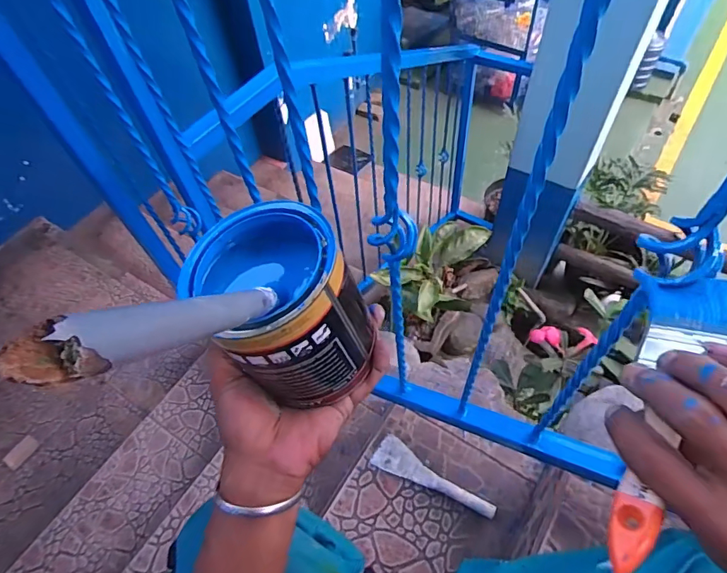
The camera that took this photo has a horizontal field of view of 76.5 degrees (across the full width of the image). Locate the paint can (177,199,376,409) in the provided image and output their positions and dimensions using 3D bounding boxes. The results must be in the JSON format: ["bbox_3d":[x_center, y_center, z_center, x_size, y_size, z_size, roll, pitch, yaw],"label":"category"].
[{"bbox_3d":[-0.056,0.013,0.339,0.094,0.111,0.112,-36,60,-18],"label":"paint can"}]

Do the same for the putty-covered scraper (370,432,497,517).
[{"bbox_3d":[0.131,0.351,0.859,0.234,0.021,0.063,21,61,18],"label":"putty-covered scraper"}]

